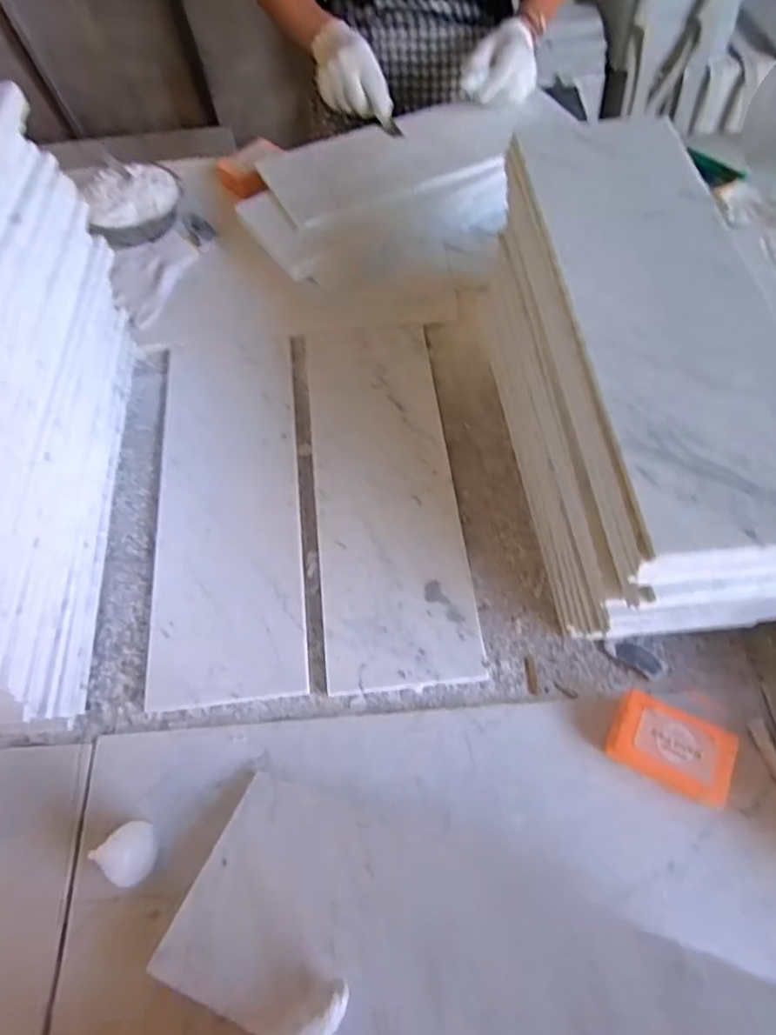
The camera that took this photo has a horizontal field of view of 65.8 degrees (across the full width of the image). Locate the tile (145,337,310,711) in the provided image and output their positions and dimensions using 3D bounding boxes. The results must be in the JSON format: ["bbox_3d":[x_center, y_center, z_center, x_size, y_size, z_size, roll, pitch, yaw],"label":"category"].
[{"bbox_3d":[-0.177,-0.027,0.668,0.151,0.015,0.455,-6,62,-3],"label":"tile"}]

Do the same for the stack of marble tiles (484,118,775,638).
[{"bbox_3d":[0.224,-0.120,0.569,0.166,0.242,0.450,-5,62,-2],"label":"stack of marble tiles"}]

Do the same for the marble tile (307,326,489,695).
[{"bbox_3d":[-0.003,-0.041,0.665,0.152,0.015,0.449,-6,62,-3],"label":"marble tile"}]

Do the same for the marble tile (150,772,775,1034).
[{"bbox_3d":[0.069,0.319,0.401,0.441,0.011,0.149,14,47,17],"label":"marble tile"}]

